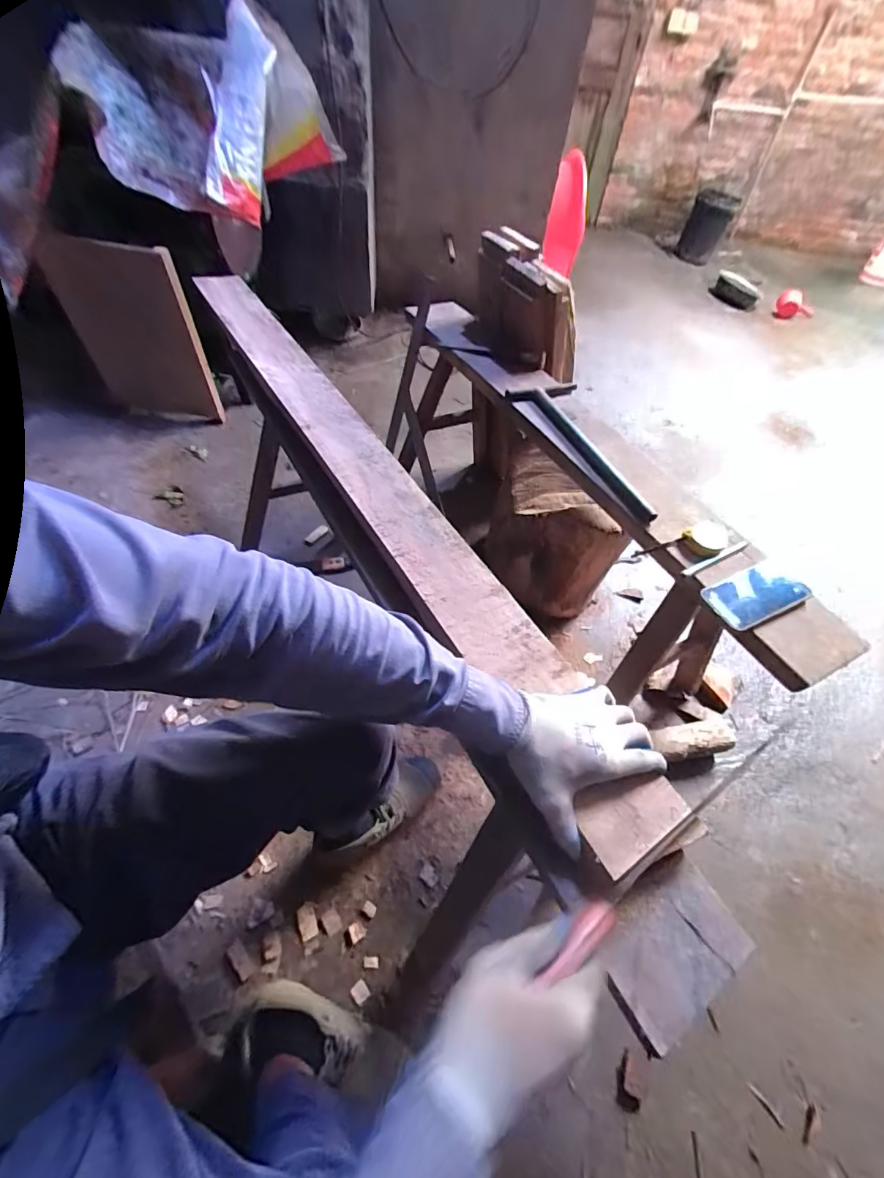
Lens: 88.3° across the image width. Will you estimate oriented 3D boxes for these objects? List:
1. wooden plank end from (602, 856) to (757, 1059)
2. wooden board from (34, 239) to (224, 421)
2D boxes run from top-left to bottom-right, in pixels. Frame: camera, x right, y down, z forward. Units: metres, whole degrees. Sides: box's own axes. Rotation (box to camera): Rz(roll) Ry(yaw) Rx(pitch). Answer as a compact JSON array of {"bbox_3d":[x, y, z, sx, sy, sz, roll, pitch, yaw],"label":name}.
[{"bbox_3d":[0.198,0.304,0.391,0.131,0.015,0.084,-23,57,-22],"label":"wooden plank end"},{"bbox_3d":[-0.897,-0.735,1.341,0.364,0.457,0.030,3,47,0],"label":"wooden board"}]

